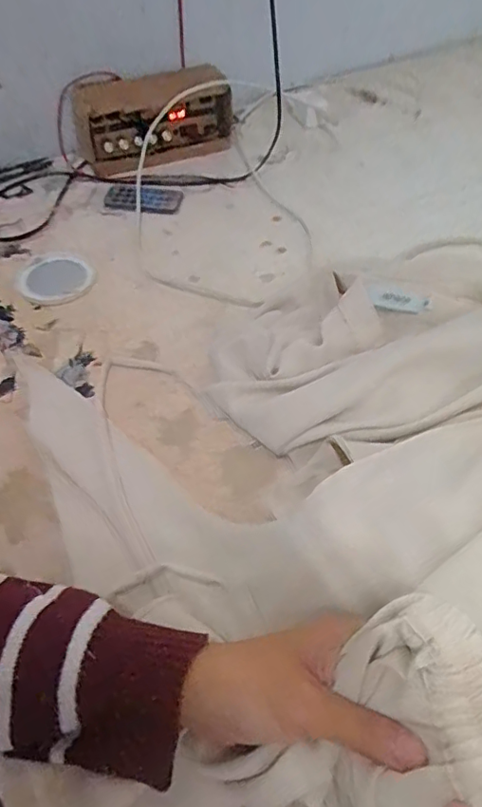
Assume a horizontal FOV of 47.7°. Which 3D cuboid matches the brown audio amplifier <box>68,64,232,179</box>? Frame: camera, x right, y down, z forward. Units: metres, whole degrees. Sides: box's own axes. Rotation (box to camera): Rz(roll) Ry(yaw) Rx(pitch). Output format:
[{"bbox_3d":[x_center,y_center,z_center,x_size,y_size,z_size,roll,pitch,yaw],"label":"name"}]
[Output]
[{"bbox_3d":[-0.104,-0.346,0.662,0.183,0.086,0.070,-19,53,-14],"label":"brown audio amplifier"}]

